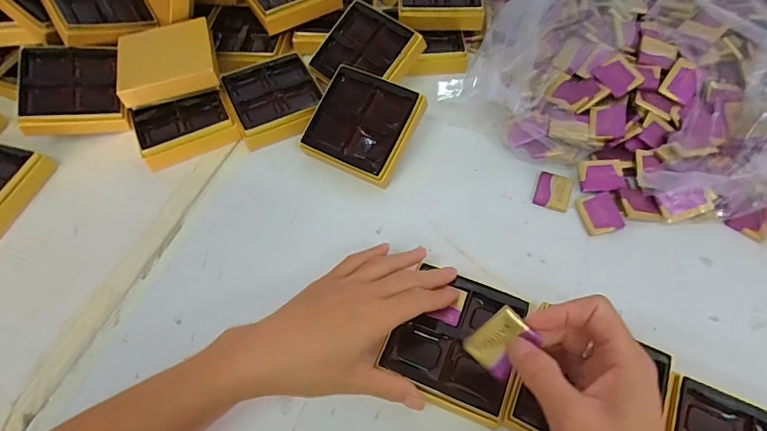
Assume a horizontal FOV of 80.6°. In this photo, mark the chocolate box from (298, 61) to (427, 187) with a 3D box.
[{"bbox_3d":[-0.021,-0.091,0.453,0.098,0.030,0.099,26,85,12],"label":"chocolate box"}]

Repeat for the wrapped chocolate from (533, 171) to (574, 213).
[{"bbox_3d":[0.165,-0.024,0.438,0.032,0.004,0.040,18,61,13],"label":"wrapped chocolate"}]

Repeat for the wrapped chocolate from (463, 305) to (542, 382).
[{"bbox_3d":[0.076,0.081,0.286,0.035,0.008,0.037,44,96,4],"label":"wrapped chocolate"}]

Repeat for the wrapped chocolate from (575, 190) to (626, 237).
[{"bbox_3d":[0.200,-0.002,0.419,0.033,0.008,0.041,-10,59,-4],"label":"wrapped chocolate"}]

